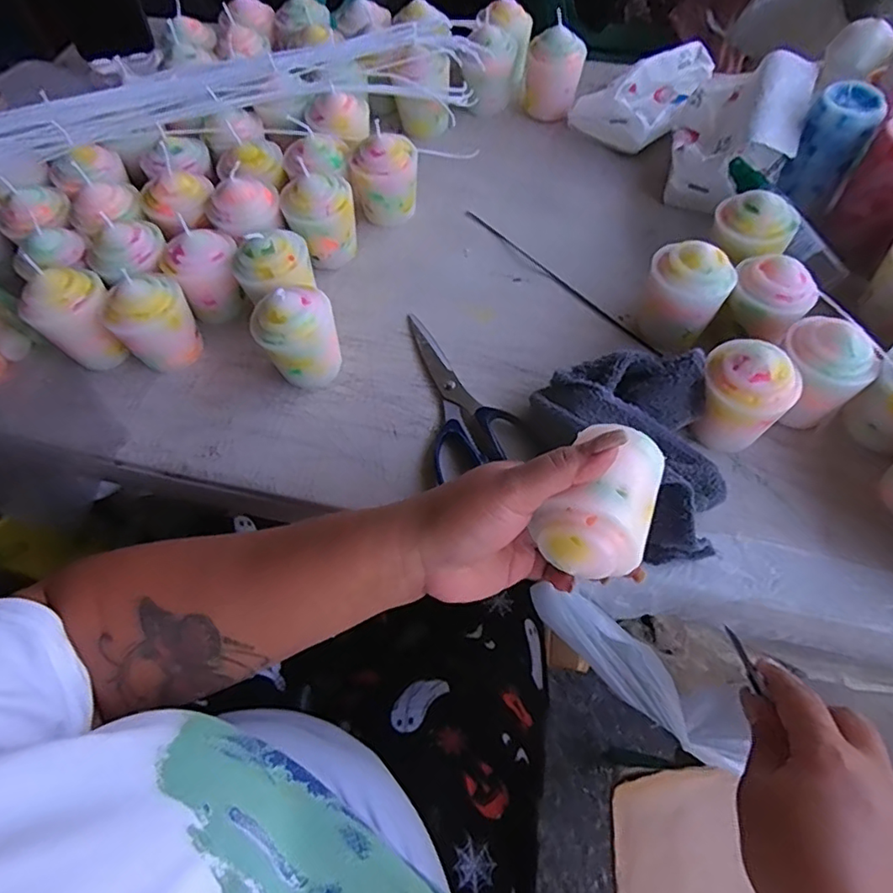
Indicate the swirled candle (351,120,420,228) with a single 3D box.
[{"bbox_3d":[-0.051,-0.233,0.491,0.056,0.070,0.045,-7,62,-1],"label":"swirled candle"}]

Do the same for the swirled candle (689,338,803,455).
[{"bbox_3d":[0.191,-0.031,0.369,0.054,0.067,0.046,32,68,18],"label":"swirled candle"}]

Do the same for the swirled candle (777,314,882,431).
[{"bbox_3d":[0.247,-0.049,0.378,0.054,0.070,0.053,-1,62,2],"label":"swirled candle"}]

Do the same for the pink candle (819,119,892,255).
[{"bbox_3d":[0.351,-0.208,0.453,0.050,0.095,0.054,38,70,20],"label":"pink candle"}]

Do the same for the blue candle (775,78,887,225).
[{"bbox_3d":[0.320,-0.248,0.473,0.051,0.087,0.049,34,69,19],"label":"blue candle"}]

